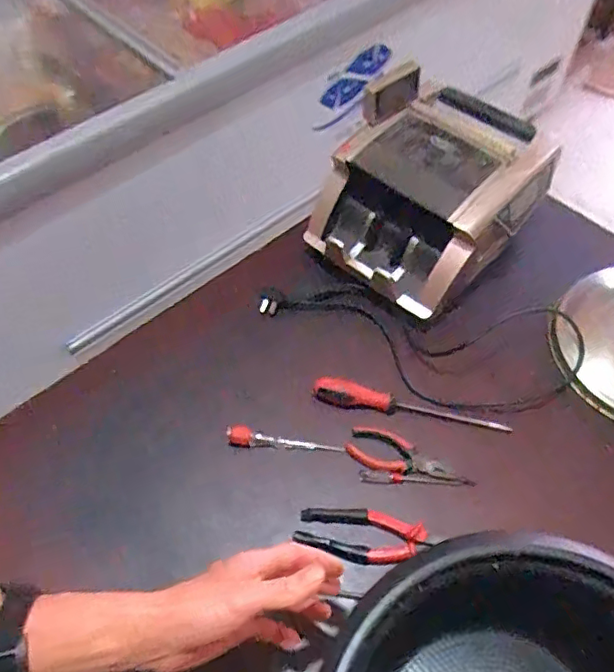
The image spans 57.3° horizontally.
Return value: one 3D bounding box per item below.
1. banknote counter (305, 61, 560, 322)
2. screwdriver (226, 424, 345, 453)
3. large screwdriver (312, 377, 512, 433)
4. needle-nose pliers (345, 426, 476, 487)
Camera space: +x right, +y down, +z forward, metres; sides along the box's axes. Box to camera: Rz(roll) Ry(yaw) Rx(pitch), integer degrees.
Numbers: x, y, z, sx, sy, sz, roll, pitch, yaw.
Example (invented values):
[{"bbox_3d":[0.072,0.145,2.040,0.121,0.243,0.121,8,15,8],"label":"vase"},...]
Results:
[{"bbox_3d":[0.182,-0.221,0.814,0.265,0.173,0.310,38,65,23],"label":"banknote counter"},{"bbox_3d":[-0.028,0.138,0.724,0.150,0.023,0.022,8,57,-2],"label":"screwdriver"},{"bbox_3d":[0.132,0.092,0.727,0.249,0.029,0.027,12,58,8],"label":"large screwdriver"},{"bbox_3d":[0.130,0.150,0.703,0.155,0.021,0.048,9,57,7],"label":"needle-nose pliers"}]

